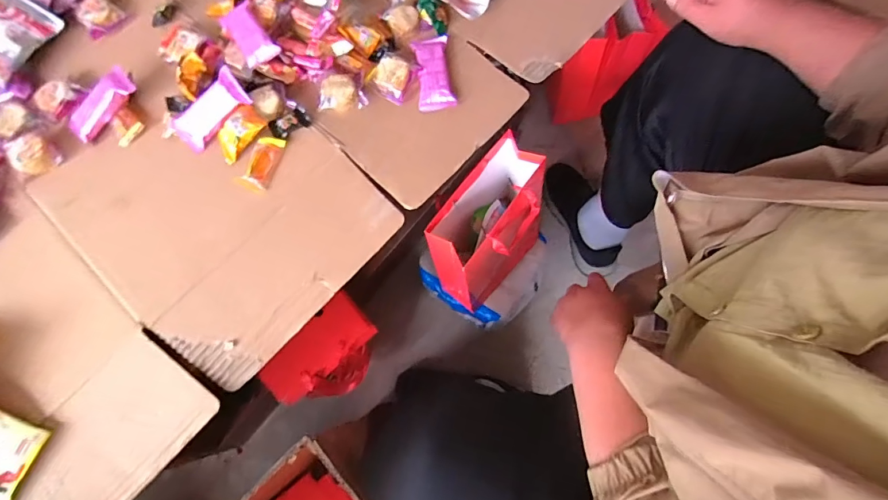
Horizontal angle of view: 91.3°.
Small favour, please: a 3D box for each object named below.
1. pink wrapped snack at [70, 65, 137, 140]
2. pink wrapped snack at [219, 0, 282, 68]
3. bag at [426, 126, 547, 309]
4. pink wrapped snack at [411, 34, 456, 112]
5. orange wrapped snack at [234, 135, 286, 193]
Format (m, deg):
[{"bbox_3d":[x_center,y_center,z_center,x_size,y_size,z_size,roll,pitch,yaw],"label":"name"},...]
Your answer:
[{"bbox_3d":[-0.401,-0.170,0.510,0.038,0.016,0.091,45,96,11],"label":"pink wrapped snack"},{"bbox_3d":[-0.232,-0.257,0.517,0.040,0.019,0.084,-33,78,-8],"label":"pink wrapped snack"},{"bbox_3d":[0.072,-0.032,0.683,0.128,0.239,0.201,40,79,14],"label":"bag"},{"bbox_3d":[-0.013,-0.222,0.544,0.044,0.023,0.096,-8,75,-2],"label":"pink wrapped snack"},{"bbox_3d":[-0.208,-0.099,0.496,0.031,0.013,0.068,17,76,5],"label":"orange wrapped snack"}]

